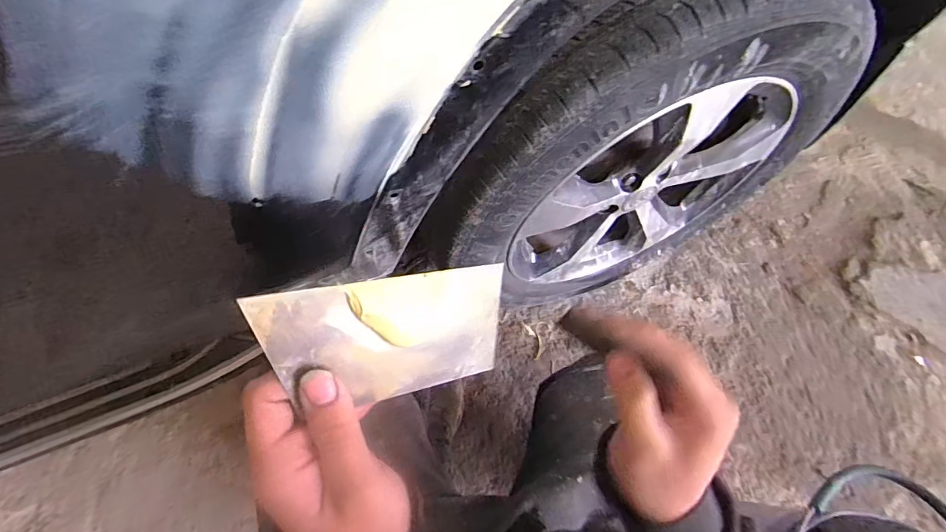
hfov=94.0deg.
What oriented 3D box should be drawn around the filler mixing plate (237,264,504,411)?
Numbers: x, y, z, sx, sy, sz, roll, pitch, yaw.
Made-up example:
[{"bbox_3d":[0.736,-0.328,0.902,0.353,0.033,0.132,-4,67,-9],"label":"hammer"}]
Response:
[{"bbox_3d":[-0.043,0.042,0.250,0.142,0.073,0.006,-7,21,-31],"label":"filler mixing plate"}]

